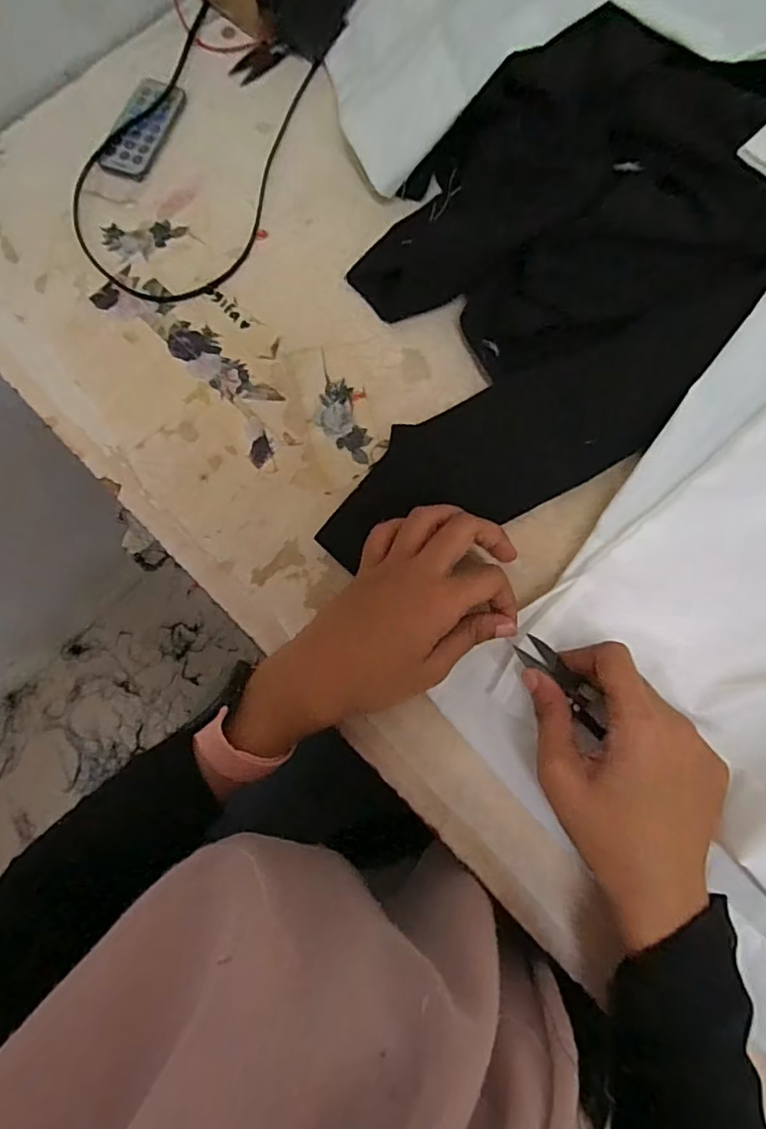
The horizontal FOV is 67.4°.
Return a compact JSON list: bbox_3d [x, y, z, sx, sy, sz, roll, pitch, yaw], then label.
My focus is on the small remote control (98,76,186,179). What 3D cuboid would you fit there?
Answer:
[{"bbox_3d":[-0.177,-0.322,0.426,0.036,0.011,0.082,18,79,5],"label":"small remote control"}]

